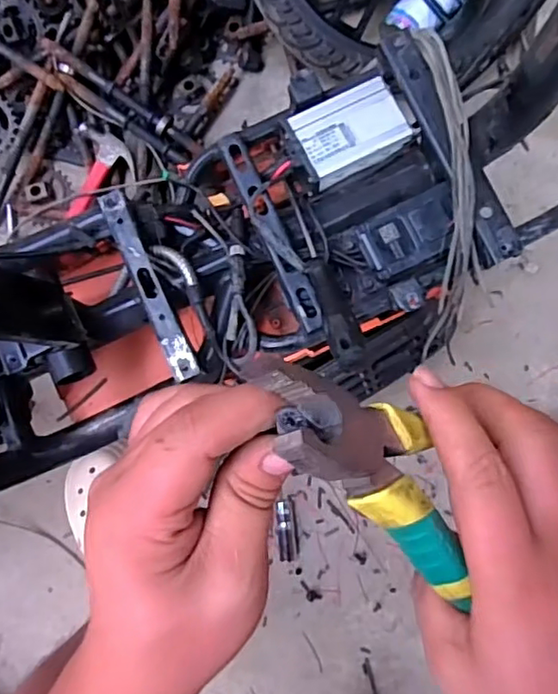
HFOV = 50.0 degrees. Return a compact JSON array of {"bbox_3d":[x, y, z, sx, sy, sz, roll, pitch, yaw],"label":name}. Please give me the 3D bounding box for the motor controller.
[{"bbox_3d":[0.064,-0.196,0.549,0.105,0.027,0.068,-26,83,2],"label":"motor controller"}]

